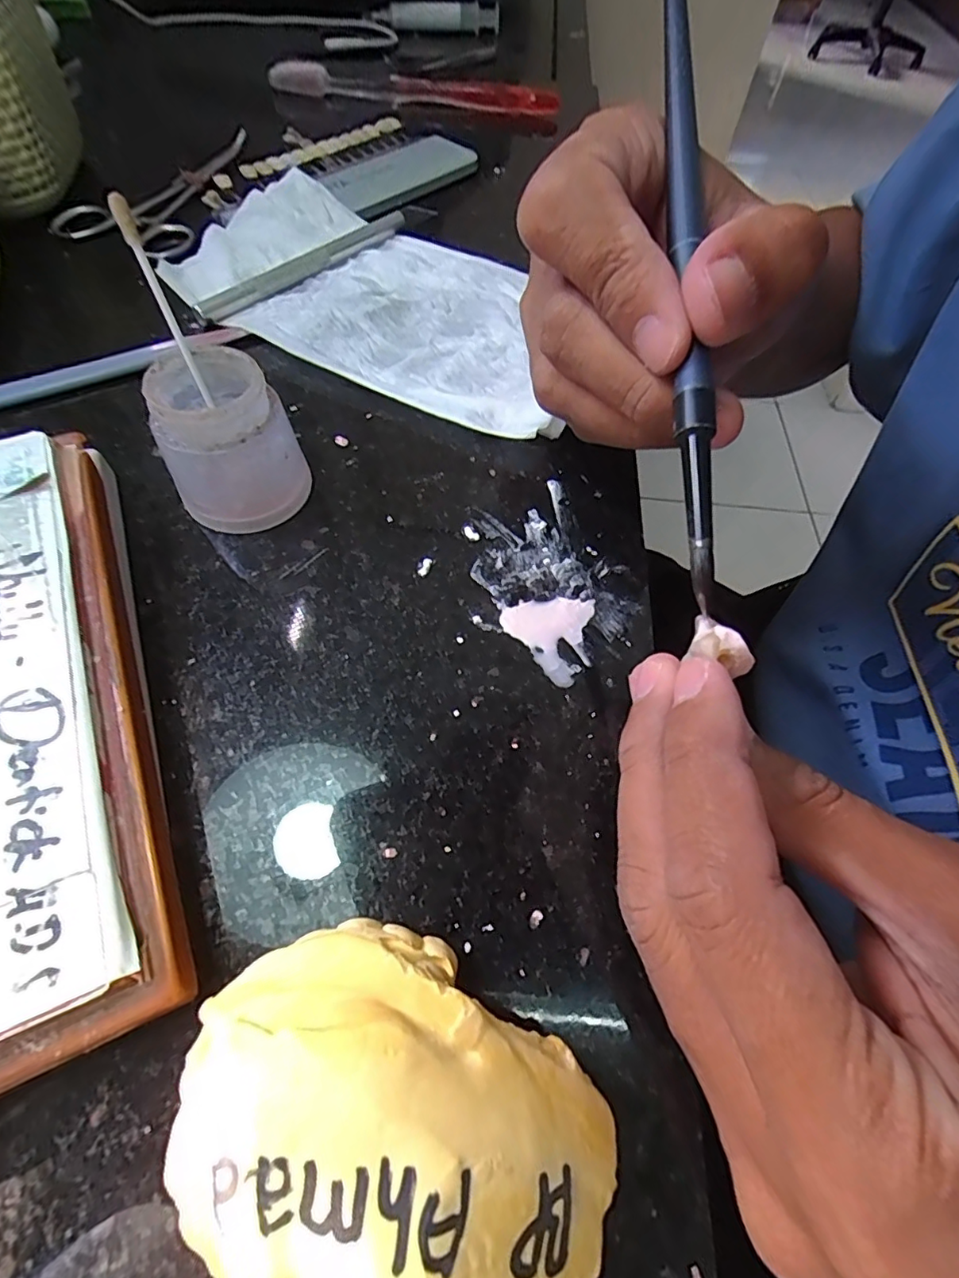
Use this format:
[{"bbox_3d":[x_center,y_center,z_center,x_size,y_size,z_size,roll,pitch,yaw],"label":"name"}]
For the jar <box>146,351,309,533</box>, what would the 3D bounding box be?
[{"bbox_3d":[-0.075,-0.057,0.157,0.034,0.040,0.033,2,60,-3],"label":"jar"}]

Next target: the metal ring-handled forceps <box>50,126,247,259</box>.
[{"bbox_3d":[-0.154,-0.228,0.267,0.067,0.013,0.109,17,60,6],"label":"metal ring-handled forceps"}]

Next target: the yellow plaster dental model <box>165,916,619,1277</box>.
[{"bbox_3d":[-0.012,0.074,0.088,0.065,0.035,0.043,6,60,0],"label":"yellow plaster dental model"}]

